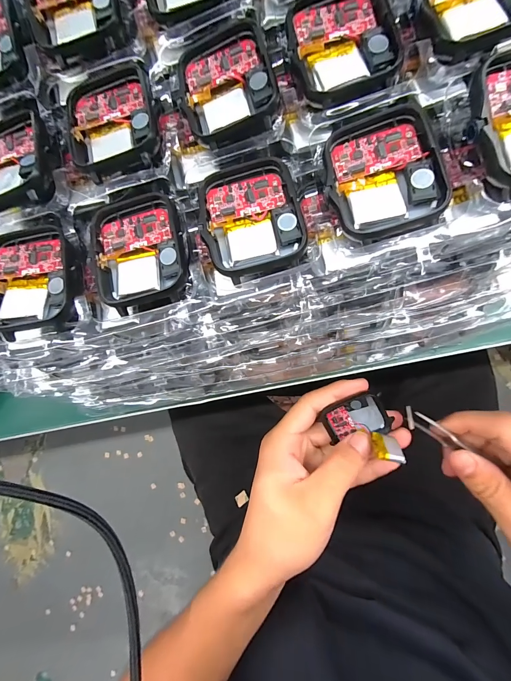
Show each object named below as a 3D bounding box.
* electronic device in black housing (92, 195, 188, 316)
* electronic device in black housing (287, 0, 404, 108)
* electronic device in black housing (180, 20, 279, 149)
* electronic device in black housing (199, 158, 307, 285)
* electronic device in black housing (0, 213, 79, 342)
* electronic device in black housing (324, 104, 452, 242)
[{"bbox_3d":[-0.047,-0.036,0.123,0.037,0.007,0.046,-7,85,7],"label":"electronic device in black housing"},{"bbox_3d":[0.033,-0.116,0.116,0.040,0.005,0.045,-17,84,6],"label":"electronic device in black housing"},{"bbox_3d":[-0.012,-0.103,0.121,0.035,0.006,0.048,-11,85,7],"label":"electronic device in black housing"},{"bbox_3d":[-0.002,-0.048,0.117,0.037,0.006,0.045,-13,84,7],"label":"electronic device in black housing"},{"bbox_3d":[-0.095,-0.030,0.129,0.038,0.010,0.051,-14,84,7],"label":"electronic device in black housing"},{"bbox_3d":[0.046,-0.061,0.110,0.038,0.005,0.043,-15,84,7],"label":"electronic device in black housing"}]

